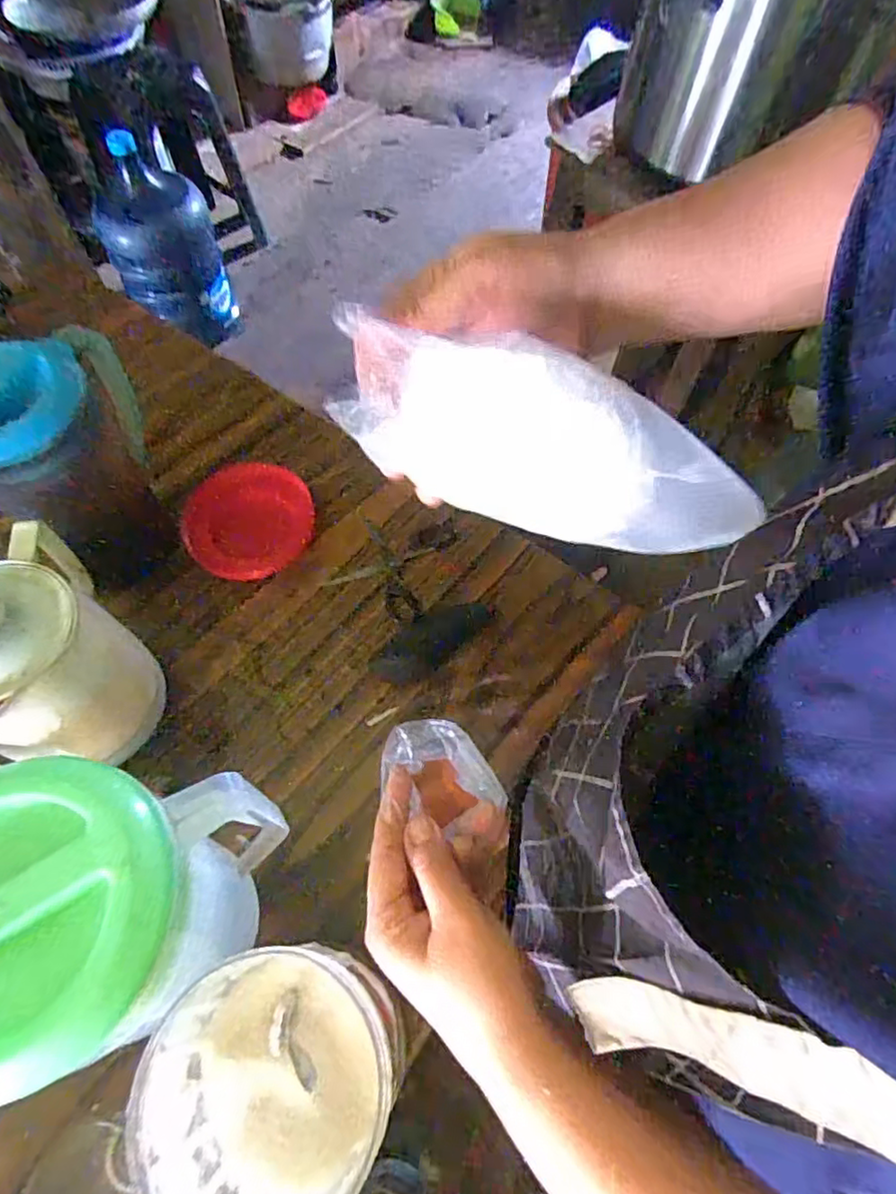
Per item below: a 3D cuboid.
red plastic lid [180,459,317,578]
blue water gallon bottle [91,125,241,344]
[{"bbox_3d":[-0.226,-0.087,0.693,0.132,0.025,0.141,1,64,-2],"label":"red plastic lid"},{"bbox_3d":[-0.716,-0.873,1.566,0.248,0.476,0.287,-14,65,-9],"label":"blue water gallon bottle"}]

